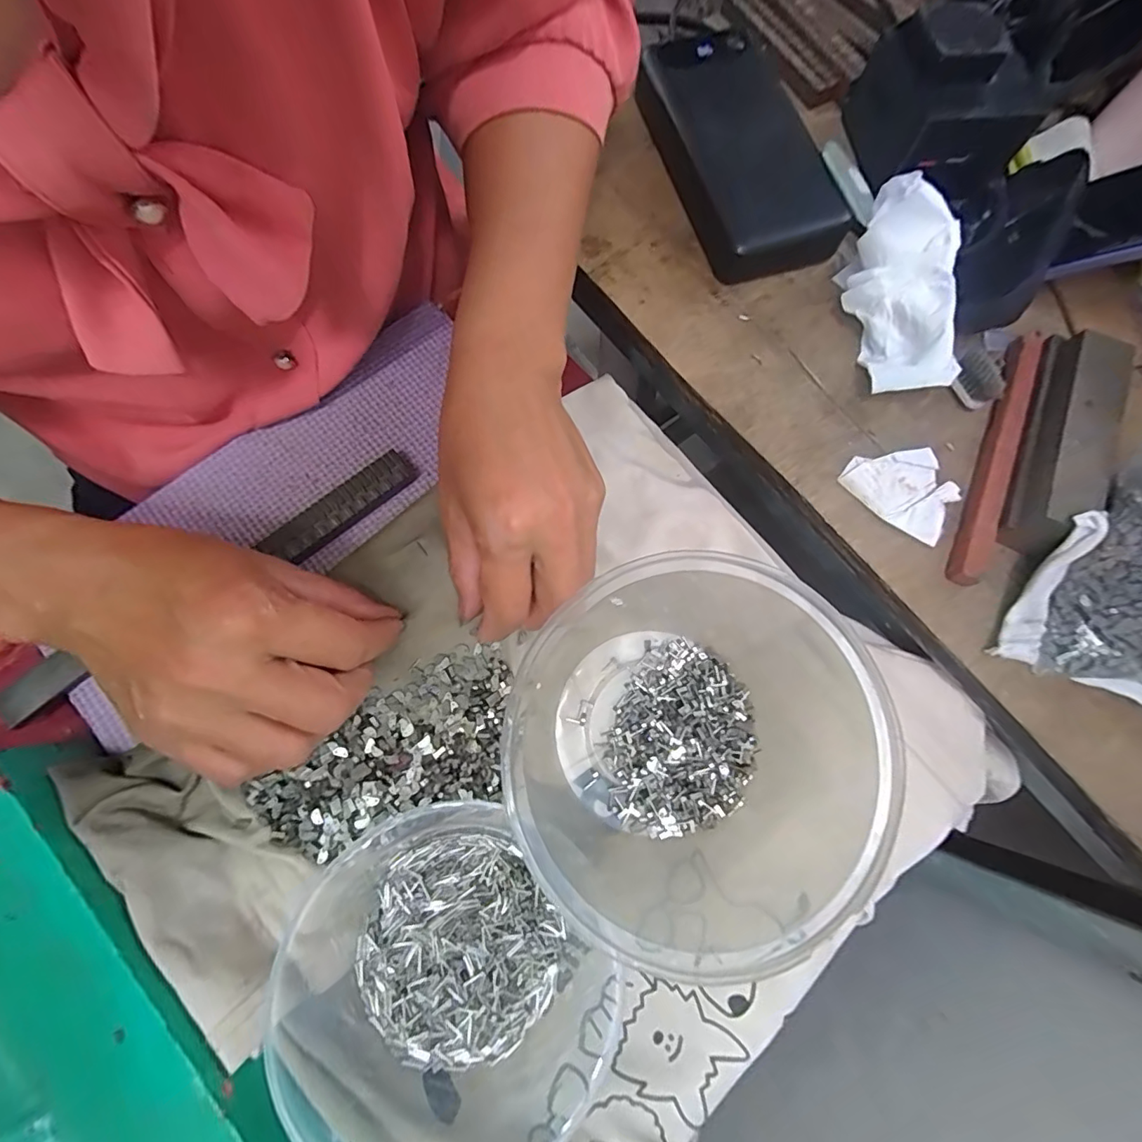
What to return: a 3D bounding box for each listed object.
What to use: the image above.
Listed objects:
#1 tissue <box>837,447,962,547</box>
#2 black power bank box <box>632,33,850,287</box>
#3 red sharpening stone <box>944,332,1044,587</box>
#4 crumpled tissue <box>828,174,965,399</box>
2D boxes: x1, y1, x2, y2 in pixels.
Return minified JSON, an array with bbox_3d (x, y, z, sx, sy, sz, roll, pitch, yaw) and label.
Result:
[{"bbox_3d":[0.166,-0.043,0.252,0.052,0.010,0.038,38,77,7],"label":"tissue"},{"bbox_3d":[0.095,-0.243,0.290,0.073,0.028,0.149,-17,77,-7],"label":"black power bank box"},{"bbox_3d":[0.217,-0.062,0.254,0.016,0.010,0.148,25,76,4],"label":"red sharpening stone"},{"bbox_3d":[0.165,-0.140,0.253,0.036,0.054,0.093,-5,77,0],"label":"crumpled tissue"}]

